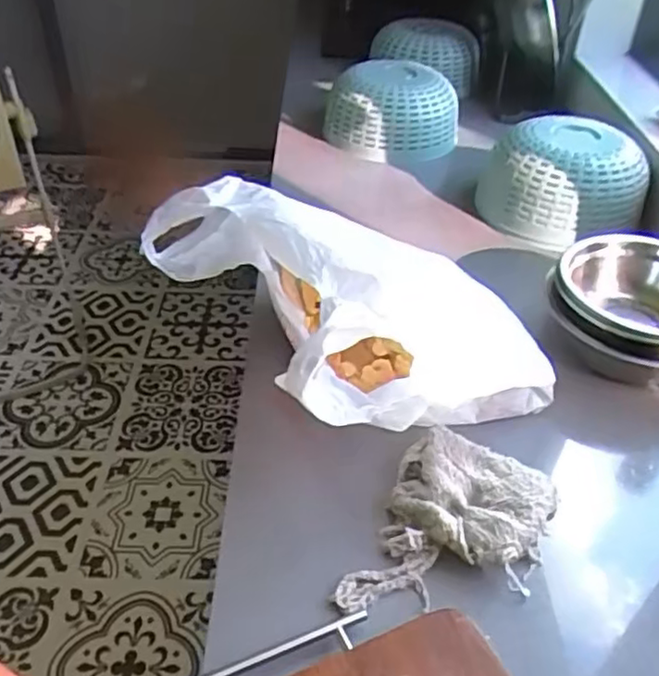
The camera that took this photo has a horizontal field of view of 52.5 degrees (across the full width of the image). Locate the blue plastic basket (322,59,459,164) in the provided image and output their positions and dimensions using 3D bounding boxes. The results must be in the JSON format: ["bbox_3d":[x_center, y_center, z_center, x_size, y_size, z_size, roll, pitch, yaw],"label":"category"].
[{"bbox_3d":[0.106,-0.388,1.148,0.223,0.126,0.173,3,40,1],"label":"blue plastic basket"}]

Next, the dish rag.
[{"bbox_3d":[0.107,0.165,0.565,0.136,0.036,0.182,19,43,18],"label":"dish rag"}]

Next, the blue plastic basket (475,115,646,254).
[{"bbox_3d":[0.329,-0.225,0.955,0.213,0.116,0.178,13,41,12],"label":"blue plastic basket"}]

